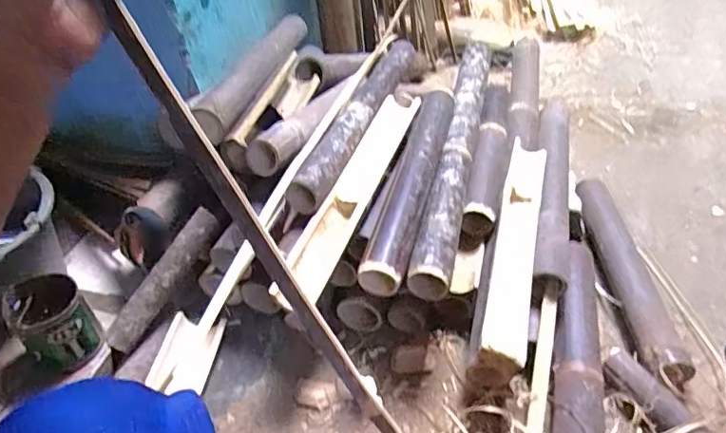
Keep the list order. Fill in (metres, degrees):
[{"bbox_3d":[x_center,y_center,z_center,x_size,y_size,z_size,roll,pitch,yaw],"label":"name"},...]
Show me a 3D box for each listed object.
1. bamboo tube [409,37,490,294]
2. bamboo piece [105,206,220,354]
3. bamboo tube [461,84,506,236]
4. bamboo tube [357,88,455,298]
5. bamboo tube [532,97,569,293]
[{"bbox_3d":[0.176,-0.144,0.984,0.064,0.048,0.706,7,43,13],"label":"bamboo tube"},{"bbox_3d":[-0.314,0.096,0.842,0.048,0.054,0.247,25,71,25],"label":"bamboo piece"},{"bbox_3d":[0.246,-0.136,1.028,0.060,0.060,0.460,7,43,14],"label":"bamboo tube"},{"bbox_3d":[0.089,-0.076,0.871,0.072,0.050,0.491,12,48,15],"label":"bamboo tube"},{"bbox_3d":[0.348,-0.066,0.977,0.066,0.056,0.516,7,43,14],"label":"bamboo tube"}]

